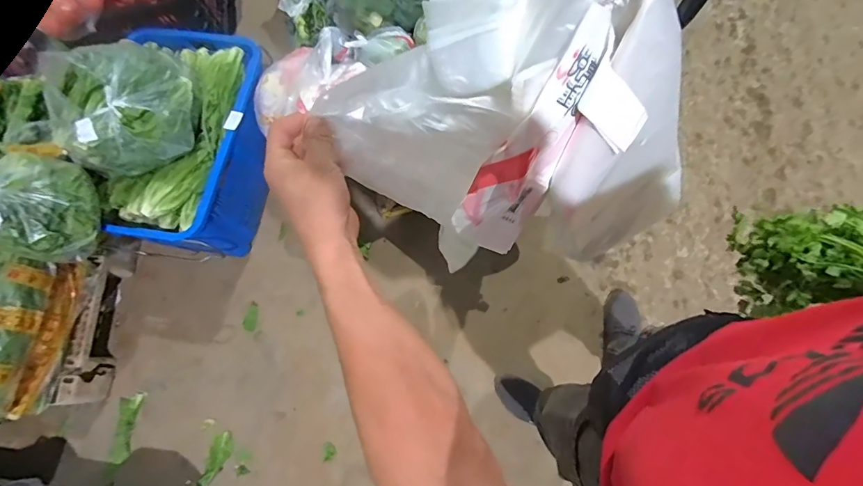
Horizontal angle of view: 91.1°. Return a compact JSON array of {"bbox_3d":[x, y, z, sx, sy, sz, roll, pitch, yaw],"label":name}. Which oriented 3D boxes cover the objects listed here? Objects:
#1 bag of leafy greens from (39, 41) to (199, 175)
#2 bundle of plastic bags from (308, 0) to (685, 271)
[{"bbox_3d":[-0.828,-0.379,1.144,0.300,0.225,0.338,-6,74,3],"label":"bag of leafy greens"},{"bbox_3d":[0.078,-0.146,0.439,0.265,0.231,0.266,34,79,9],"label":"bundle of plastic bags"}]

